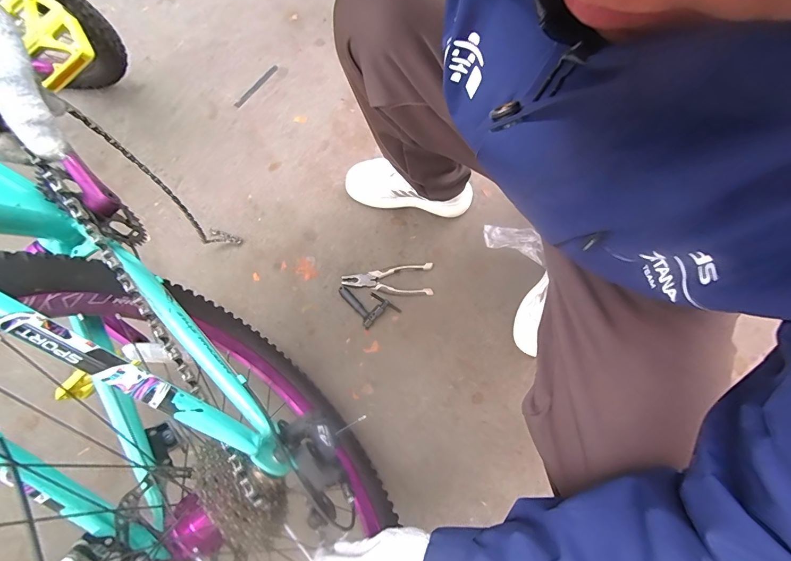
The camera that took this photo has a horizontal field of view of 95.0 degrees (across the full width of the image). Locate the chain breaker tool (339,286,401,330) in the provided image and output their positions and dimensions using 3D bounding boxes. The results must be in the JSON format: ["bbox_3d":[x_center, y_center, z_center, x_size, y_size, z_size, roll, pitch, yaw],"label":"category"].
[{"bbox_3d":[-0.058,0.040,0.763,0.080,0.028,0.112,-36,78,-9],"label":"chain breaker tool"}]

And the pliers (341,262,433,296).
[{"bbox_3d":[-0.017,-0.001,0.781,0.191,0.012,0.069,-1,75,-1],"label":"pliers"}]

